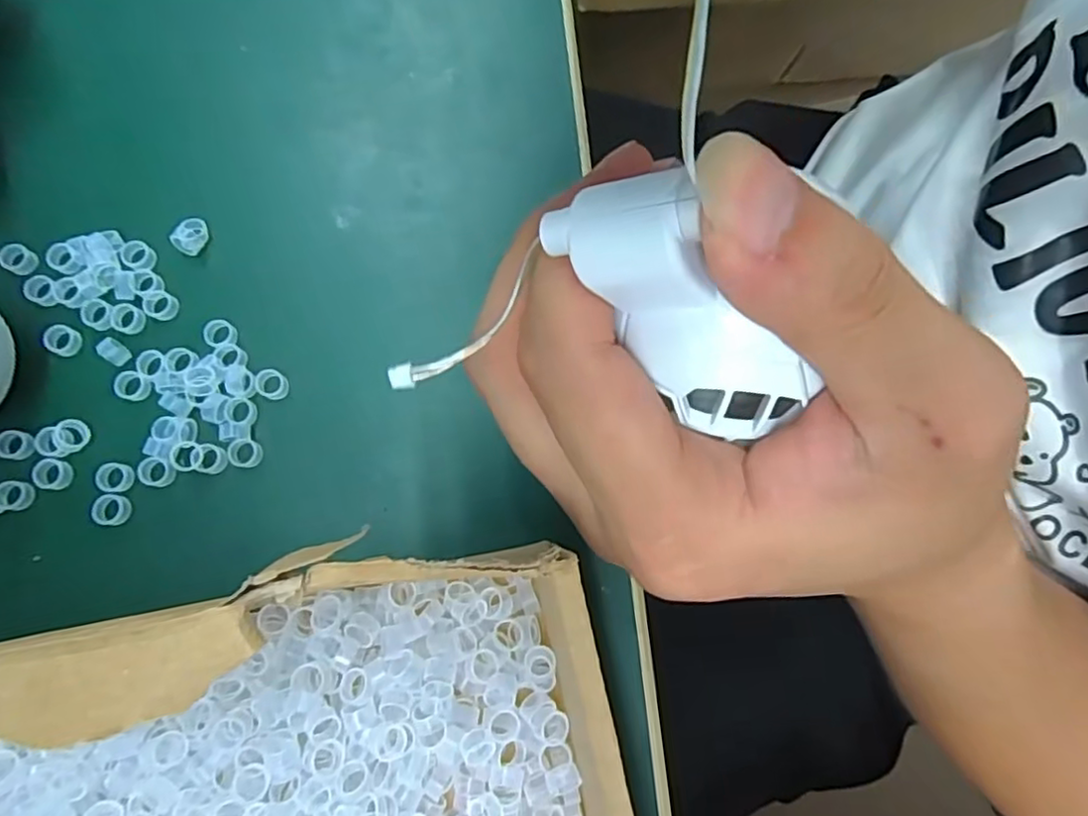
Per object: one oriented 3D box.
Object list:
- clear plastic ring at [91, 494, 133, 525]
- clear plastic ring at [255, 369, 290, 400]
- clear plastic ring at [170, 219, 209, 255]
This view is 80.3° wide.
[{"bbox_3d":[-0.128,0.030,0.191,0.009,0.004,0.009,0,78,0],"label":"clear plastic ring"},{"bbox_3d":[-0.085,-0.008,0.201,0.010,0.004,0.009,34,80,7],"label":"clear plastic ring"},{"bbox_3d":[-0.114,-0.056,0.209,0.008,0.008,0.012,39,80,8],"label":"clear plastic ring"}]

